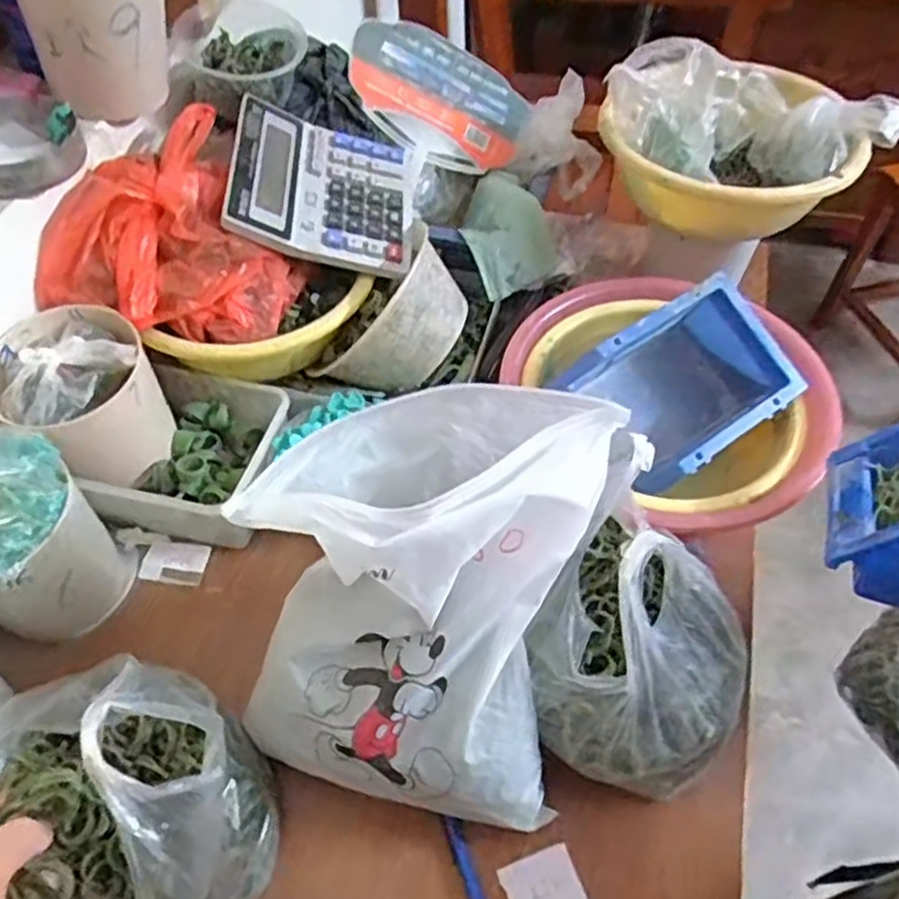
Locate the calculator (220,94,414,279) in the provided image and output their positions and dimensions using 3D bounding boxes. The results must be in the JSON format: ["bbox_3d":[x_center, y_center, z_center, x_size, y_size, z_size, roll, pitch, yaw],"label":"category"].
[{"bbox_3d":[-0.111,-0.236,0.654,0.159,0.021,0.161,10,60,-19],"label":"calculator"}]

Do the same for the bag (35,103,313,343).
[{"bbox_3d":[-0.215,-0.188,0.623,0.176,0.089,0.210,13,55,13],"label":"bag"}]

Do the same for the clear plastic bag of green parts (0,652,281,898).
[{"bbox_3d":[-0.206,0.195,0.413,0.179,0.164,0.164,34,61,25],"label":"clear plastic bag of green parts"}]

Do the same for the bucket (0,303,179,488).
[{"bbox_3d":[-0.288,-0.039,0.586,0.101,0.103,0.109,-2,53,2],"label":"bucket"}]

